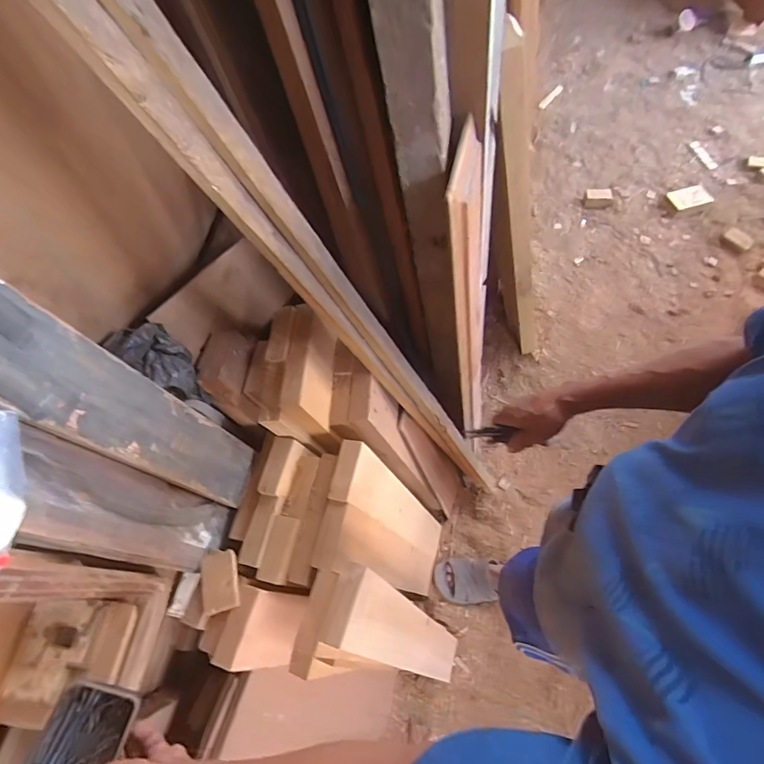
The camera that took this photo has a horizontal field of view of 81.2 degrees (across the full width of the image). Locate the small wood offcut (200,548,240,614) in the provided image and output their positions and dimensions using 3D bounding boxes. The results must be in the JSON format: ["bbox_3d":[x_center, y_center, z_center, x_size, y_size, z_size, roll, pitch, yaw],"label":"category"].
[{"bbox_3d":[-0.240,0.292,0.660,0.051,0.008,0.086,-14,65,-7],"label":"small wood offcut"}]

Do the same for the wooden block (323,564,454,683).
[{"bbox_3d":[0.049,0.479,0.841,0.034,0.712,0.105,6,58,27],"label":"wooden block"}]

